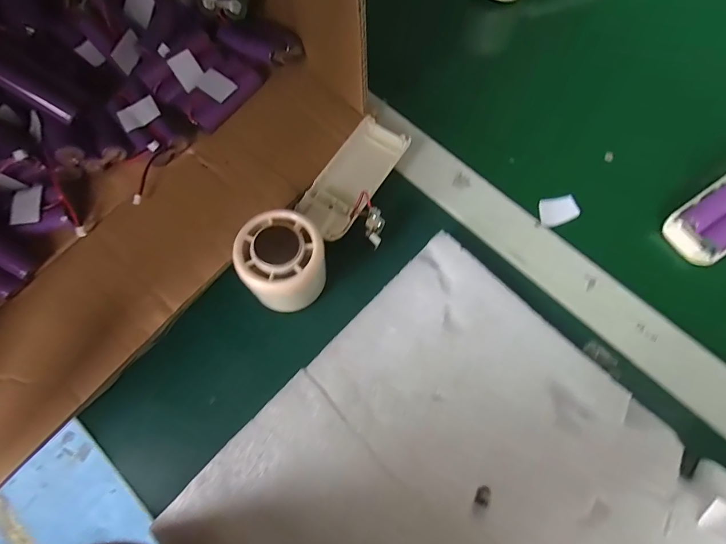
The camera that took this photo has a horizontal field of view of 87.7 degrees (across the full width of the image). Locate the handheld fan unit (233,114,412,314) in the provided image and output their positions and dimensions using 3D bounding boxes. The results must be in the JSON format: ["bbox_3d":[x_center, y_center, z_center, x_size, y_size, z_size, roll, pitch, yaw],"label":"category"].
[{"bbox_3d":[-0.018,-0.046,0.270,0.067,0.054,0.173,35,78,10],"label":"handheld fan unit"}]

